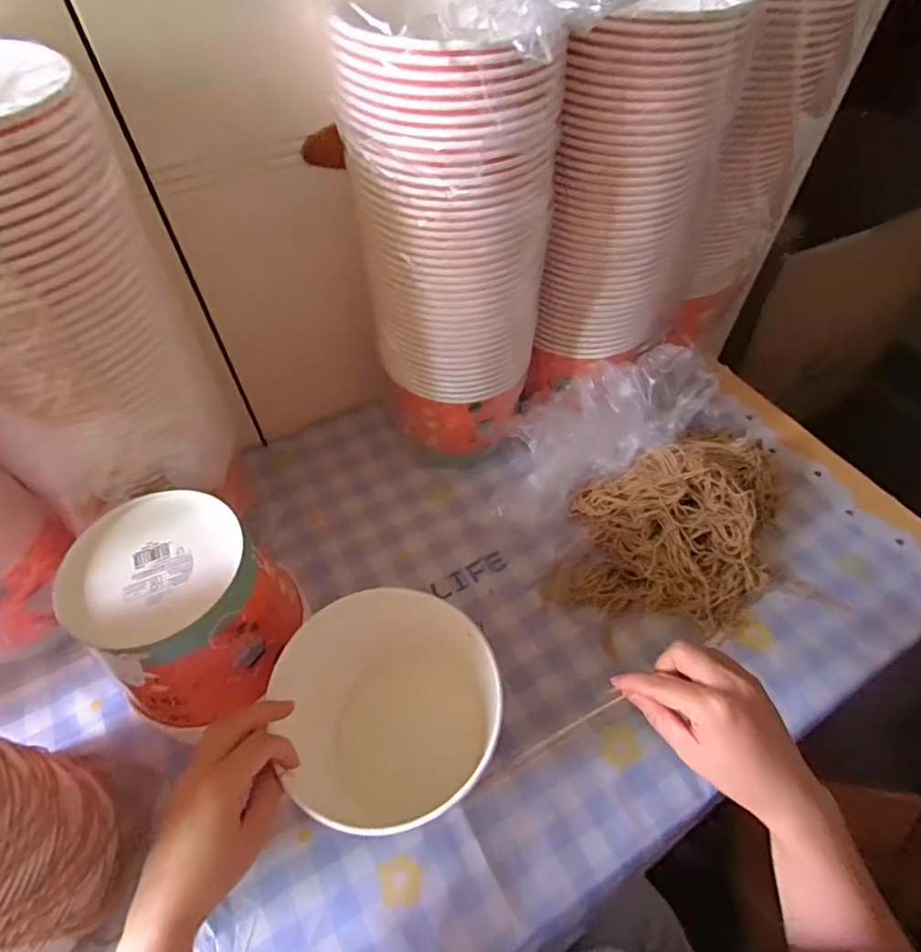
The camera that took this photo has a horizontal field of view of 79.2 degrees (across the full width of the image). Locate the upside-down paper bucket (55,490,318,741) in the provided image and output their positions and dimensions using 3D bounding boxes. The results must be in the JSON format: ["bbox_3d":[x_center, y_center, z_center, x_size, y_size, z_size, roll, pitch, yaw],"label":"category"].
[{"bbox_3d":[-0.218,0.105,0.451,0.146,0.117,0.140,35,61,23],"label":"upside-down paper bucket"}]

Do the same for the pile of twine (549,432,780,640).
[{"bbox_3d":[0.238,0.033,0.601,0.199,0.091,0.273,21,57,15],"label":"pile of twine"}]

